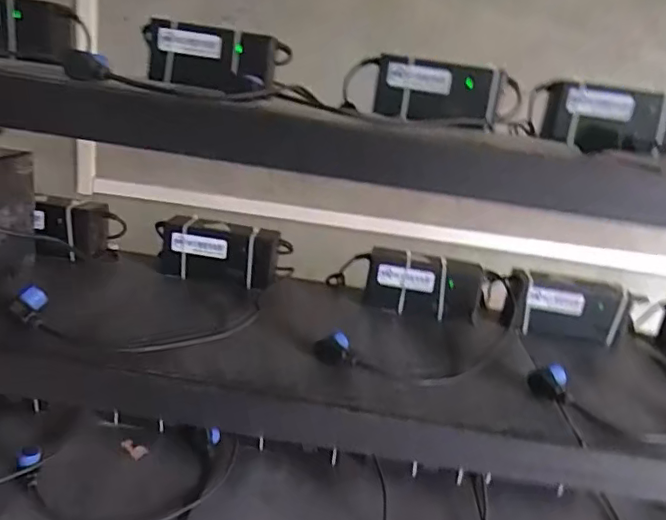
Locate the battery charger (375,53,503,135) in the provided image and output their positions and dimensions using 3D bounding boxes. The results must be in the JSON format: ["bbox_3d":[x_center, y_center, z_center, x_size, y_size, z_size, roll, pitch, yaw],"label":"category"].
[{"bbox_3d":[0.151,-0.235,0.802,0.173,0.087,0.036,6,19,-3],"label":"battery charger"}]

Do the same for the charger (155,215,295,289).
[{"bbox_3d":[-0.184,-0.009,0.926,0.222,0.095,0.098,5,18,-8],"label":"charger"}]

